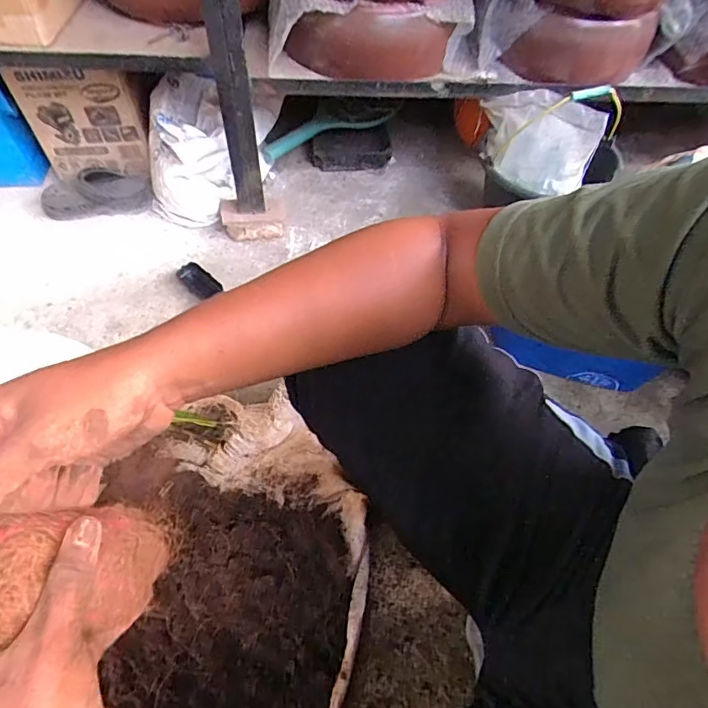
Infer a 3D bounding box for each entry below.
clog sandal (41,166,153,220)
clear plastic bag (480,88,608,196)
[{"bbox_3d":[-0.588,-0.380,1.132,0.236,0.077,0.120,-5,57,-5],"label":"clog sandal"},{"bbox_3d":[0.329,-0.396,0.903,0.061,0.157,0.220,-37,65,-23],"label":"clear plastic bag"}]

